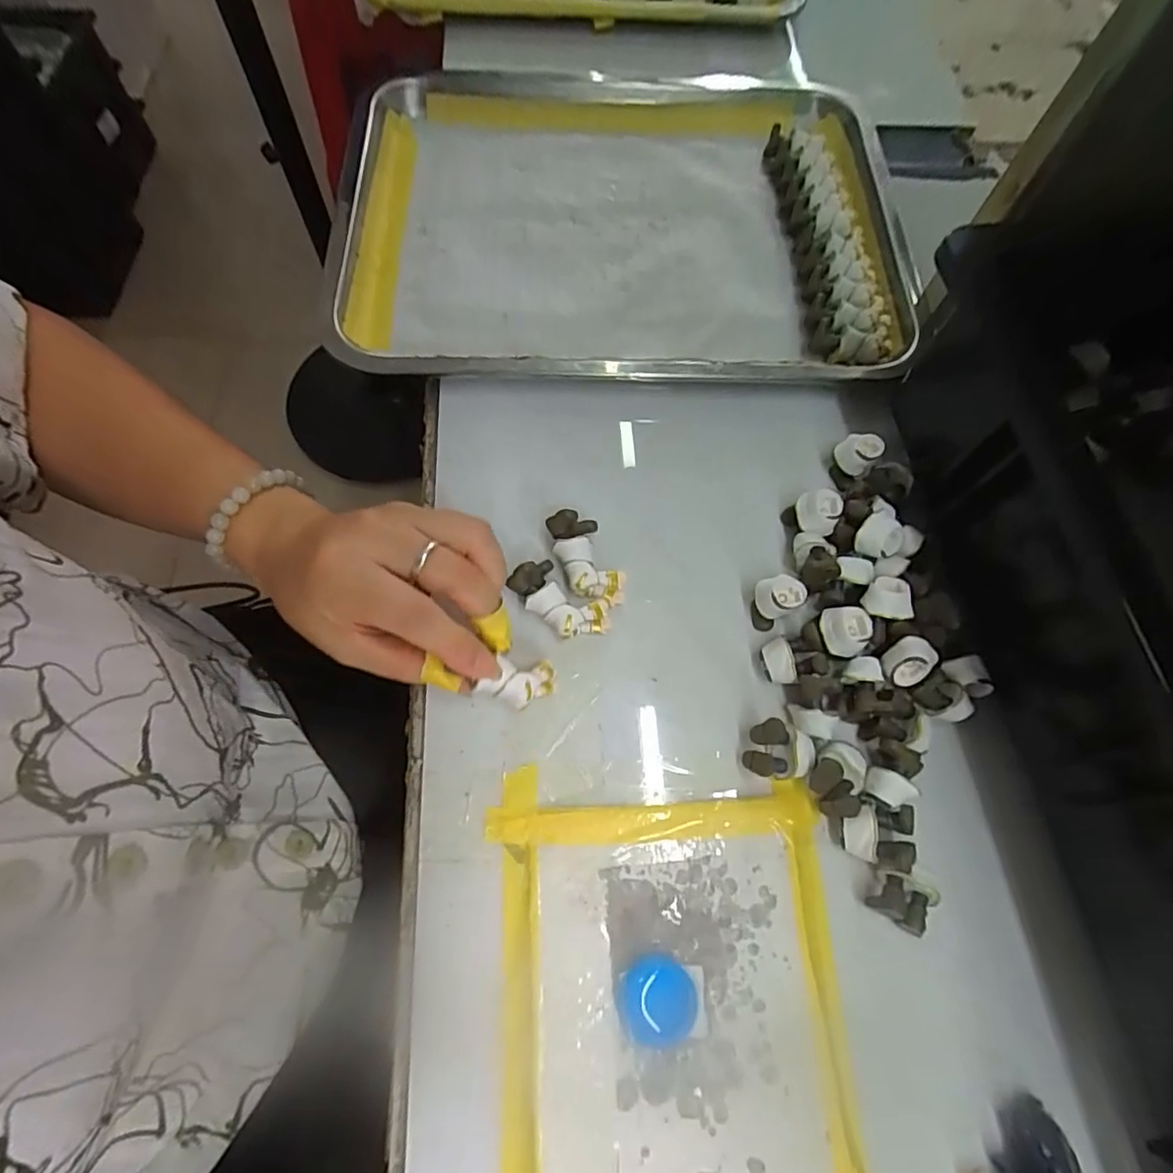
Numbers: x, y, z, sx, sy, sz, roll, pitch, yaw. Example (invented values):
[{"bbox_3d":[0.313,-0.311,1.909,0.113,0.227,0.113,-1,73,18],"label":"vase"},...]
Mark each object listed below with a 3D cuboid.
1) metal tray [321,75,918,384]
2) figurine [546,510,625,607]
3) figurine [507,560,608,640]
[{"bbox_3d":[0.020,-0.254,0.389,0.338,0.032,0.292,-1,64,0],"label":"metal tray"},{"bbox_3d":[0.000,-0.014,0.288,0.025,0.020,0.047,-23,71,-10],"label":"figurine"},{"bbox_3d":[-0.012,0.007,0.281,0.051,0.018,0.027,34,73,-6],"label":"figurine"}]

